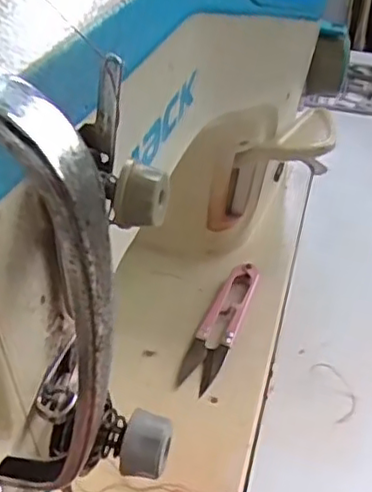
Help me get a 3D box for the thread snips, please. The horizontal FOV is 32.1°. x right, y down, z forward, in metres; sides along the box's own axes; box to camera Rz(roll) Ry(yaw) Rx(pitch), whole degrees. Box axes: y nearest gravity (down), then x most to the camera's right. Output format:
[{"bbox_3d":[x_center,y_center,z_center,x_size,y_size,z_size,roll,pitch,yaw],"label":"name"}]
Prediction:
[{"bbox_3d":[0.021,0.044,0.379,0.022,0.011,0.096,14,39,15],"label":"thread snips"}]

